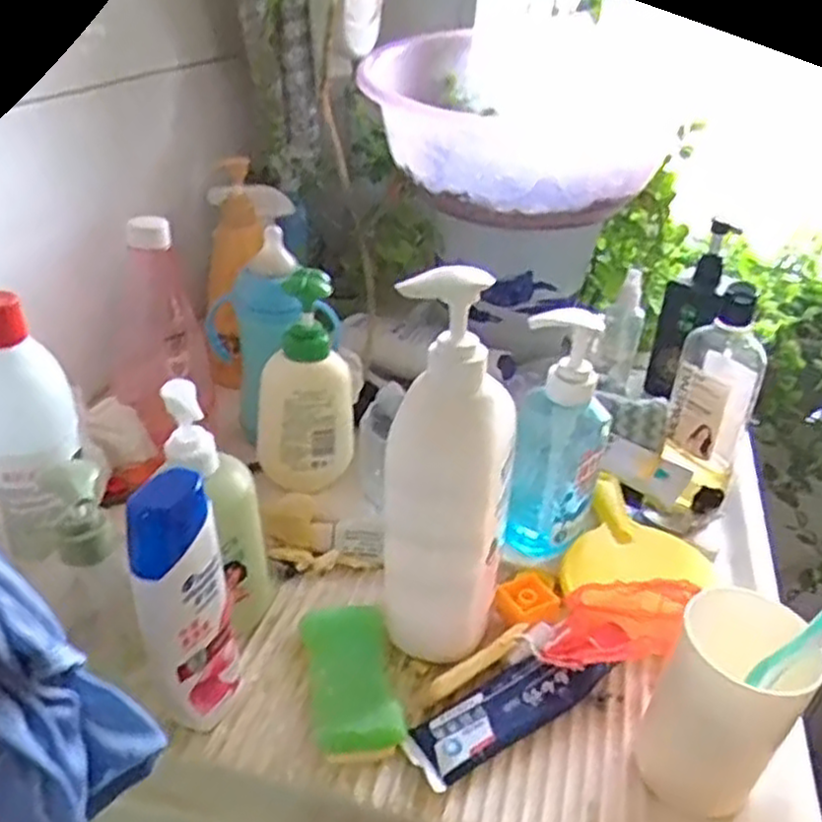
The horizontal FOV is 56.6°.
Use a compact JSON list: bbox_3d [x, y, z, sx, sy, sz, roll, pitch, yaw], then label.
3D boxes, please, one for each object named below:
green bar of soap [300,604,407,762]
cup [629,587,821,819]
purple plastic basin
[{"bbox_3d":[-0.039,0.171,0.491,0.053,0.023,0.107,-2,32,-12],"label":"green bar of soap"},{"bbox_3d":[0.170,0.164,0.421,0.067,0.119,0.062,20,34,22],"label":"cup"},{"bbox_3d":[0.077,-0.277,0.748,0.241,0.130,0.297,3,31,-3],"label":"purple plastic basin"}]

